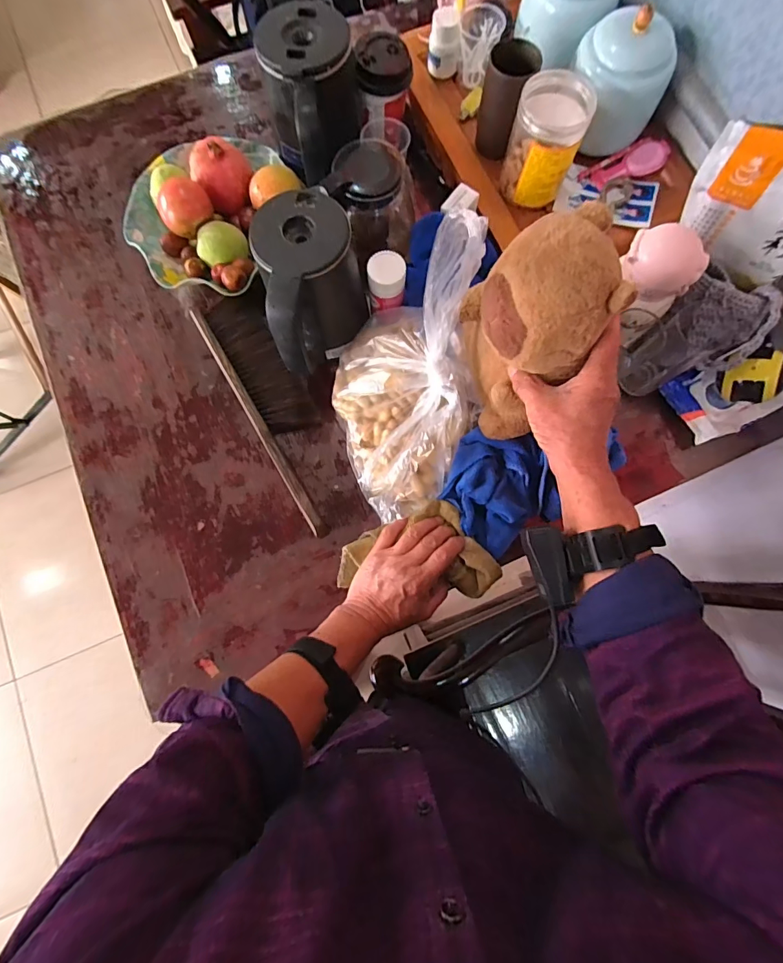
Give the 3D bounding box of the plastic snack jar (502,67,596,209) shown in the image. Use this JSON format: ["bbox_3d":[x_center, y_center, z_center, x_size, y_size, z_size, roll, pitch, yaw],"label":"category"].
[{"bbox_3d":[0.188,-0.417,0.513,0.082,0.100,0.079,0,79,1],"label":"plastic snack jar"}]

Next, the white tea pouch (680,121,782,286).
[{"bbox_3d":[0.383,-0.270,0.412,0.167,0.119,0.032,29,80,6],"label":"white tea pouch"}]

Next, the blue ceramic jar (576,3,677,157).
[{"bbox_3d":[0.281,-0.498,0.515,0.087,0.113,0.088,0,79,1],"label":"blue ceramic jar"}]

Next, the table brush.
[{"bbox_3d":[-0.152,-0.104,0.562,0.091,0.034,0.353,-27,80,-5],"label":"table brush"}]

